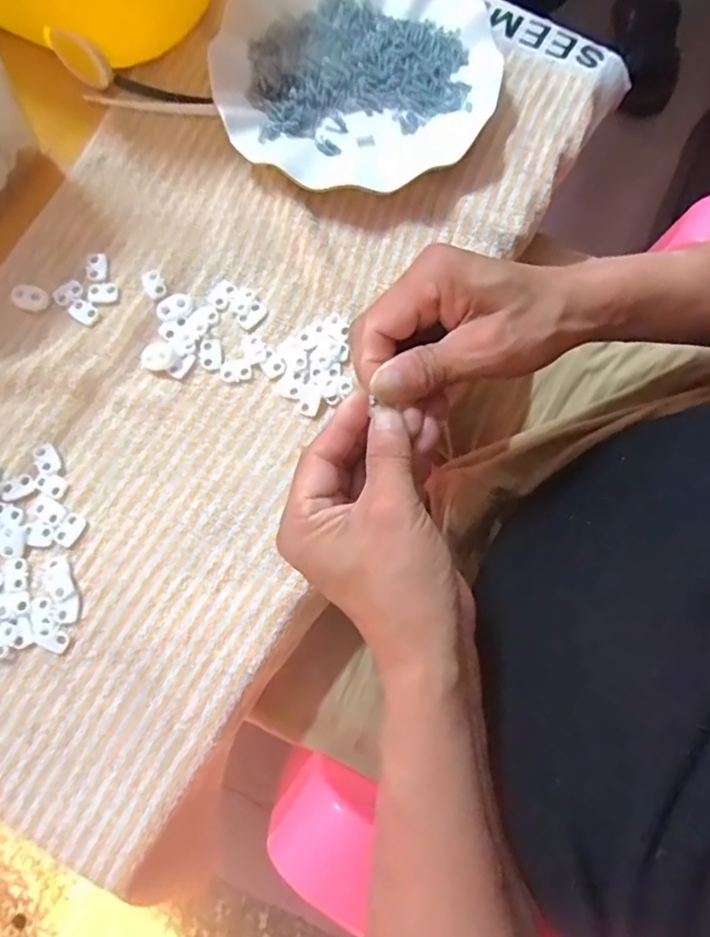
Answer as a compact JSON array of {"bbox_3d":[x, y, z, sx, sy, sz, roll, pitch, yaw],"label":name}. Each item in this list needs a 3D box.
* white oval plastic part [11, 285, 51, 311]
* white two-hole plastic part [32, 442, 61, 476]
[{"bbox_3d":[-0.199,-0.105,0.353,0.021,0.006,0.015,18,78,4],"label":"white oval plastic part"},{"bbox_3d":[-0.180,-0.006,0.335,0.012,0.004,0.019,-28,79,-6],"label":"white two-hole plastic part"}]

